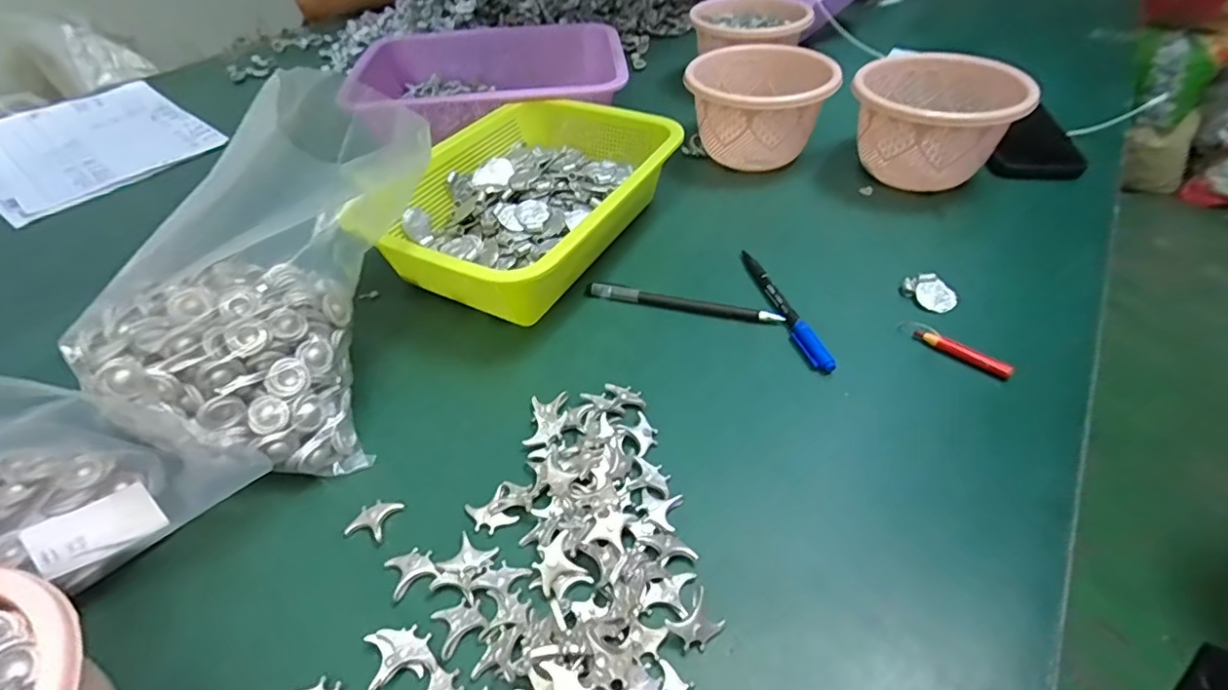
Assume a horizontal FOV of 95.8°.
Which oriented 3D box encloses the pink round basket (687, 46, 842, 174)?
[{"bbox_3d":[0.142,-0.237,0.576,0.134,0.098,0.123,-1,46,1],"label":"pink round basket"}]

